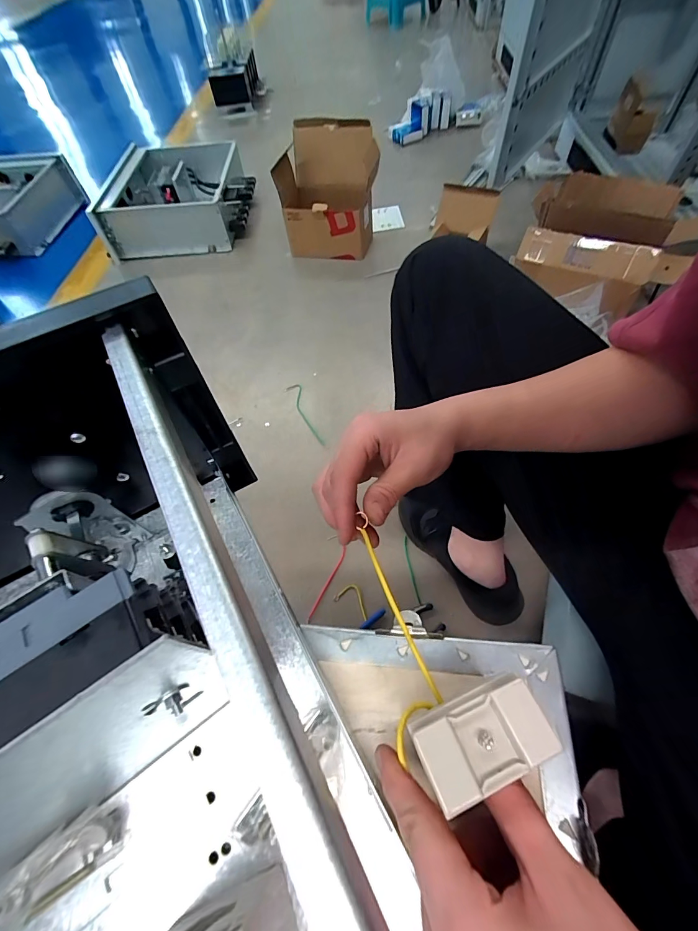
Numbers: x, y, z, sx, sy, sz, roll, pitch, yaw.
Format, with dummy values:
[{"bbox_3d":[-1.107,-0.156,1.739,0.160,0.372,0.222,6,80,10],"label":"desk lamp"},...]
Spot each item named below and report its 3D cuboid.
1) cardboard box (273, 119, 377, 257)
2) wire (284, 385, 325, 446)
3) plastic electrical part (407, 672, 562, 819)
[{"bbox_3d":[-0.063,-0.952,1.287,0.320,0.307,0.347,2,59,7],"label":"cardboard box"},{"bbox_3d":[-0.107,-0.139,0.999,0.042,0.009,0.210,-33,67,-2],"label":"wire"},{"bbox_3d":[0.061,0.125,0.172,0.058,0.015,0.035,-22,60,-10],"label":"plastic electrical part"}]

